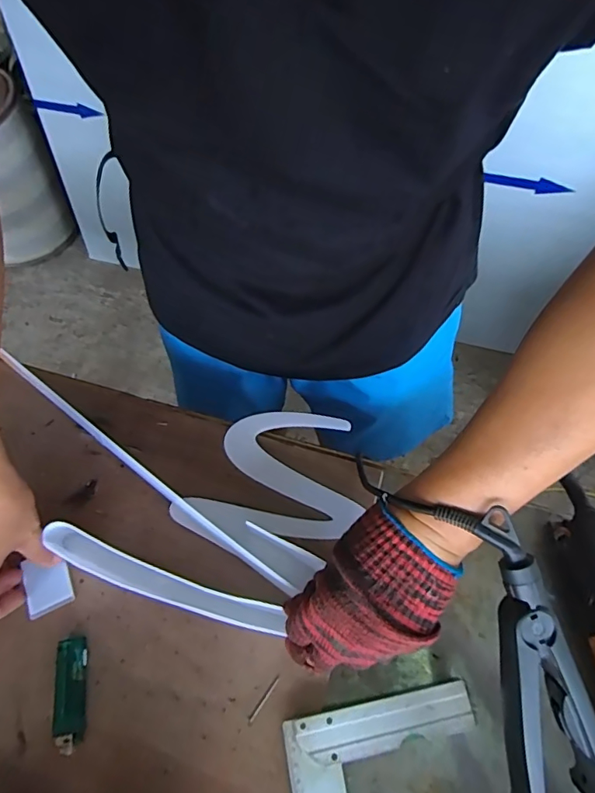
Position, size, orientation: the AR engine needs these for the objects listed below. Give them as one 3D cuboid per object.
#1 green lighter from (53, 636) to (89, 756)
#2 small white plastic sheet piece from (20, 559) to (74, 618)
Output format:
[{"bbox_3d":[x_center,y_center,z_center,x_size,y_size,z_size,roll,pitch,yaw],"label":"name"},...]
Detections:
[{"bbox_3d":[-0.185,0.242,0.399,0.024,0.014,0.079,-10,63,-4],"label":"green lighter"},{"bbox_3d":[-0.227,0.169,0.442,0.039,0.007,0.049,-23,64,-10],"label":"small white plastic sheet piece"}]

